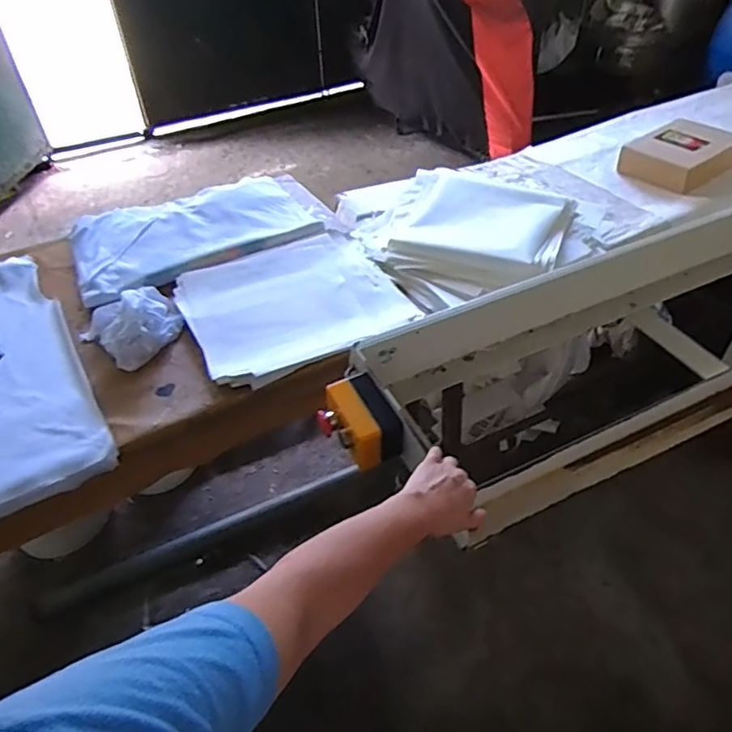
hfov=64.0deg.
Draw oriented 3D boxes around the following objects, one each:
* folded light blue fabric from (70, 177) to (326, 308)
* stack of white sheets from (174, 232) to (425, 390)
[{"bbox_3d":[-0.411,-0.326,1.394,0.537,0.044,0.381,-22,49,-18],"label":"folded light blue fabric"},{"bbox_3d":[-0.147,-0.136,1.168,0.403,0.029,0.374,-22,49,-18],"label":"stack of white sheets"}]

